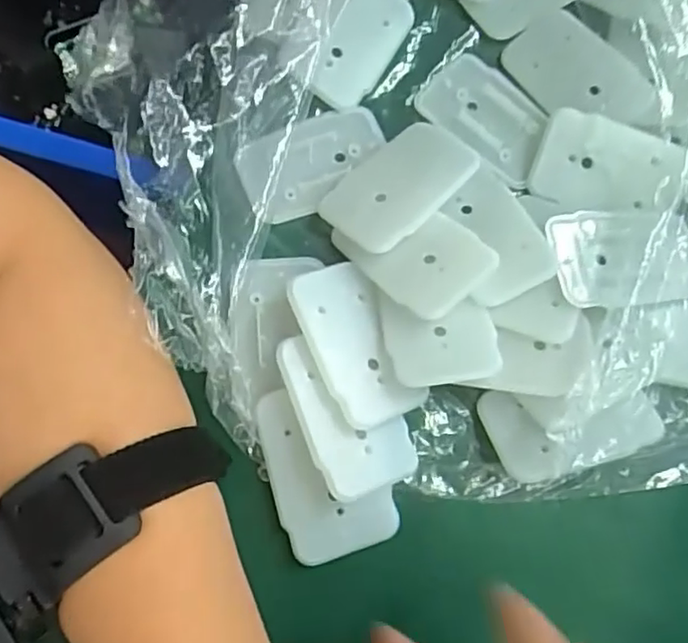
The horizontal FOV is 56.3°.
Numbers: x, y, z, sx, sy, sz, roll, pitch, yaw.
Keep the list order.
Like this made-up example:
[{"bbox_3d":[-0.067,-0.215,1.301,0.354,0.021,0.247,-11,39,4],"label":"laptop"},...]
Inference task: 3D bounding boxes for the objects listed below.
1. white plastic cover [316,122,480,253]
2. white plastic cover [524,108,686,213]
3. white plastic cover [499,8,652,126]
[{"bbox_3d":[0.024,-0.060,0.282,0.066,0.005,0.043,-44,65,-10],"label":"white plastic cover"},{"bbox_3d":[0.118,-0.069,0.287,0.063,0.010,0.040,12,79,2],"label":"white plastic cover"},{"bbox_3d":[0.110,-0.116,0.303,0.041,0.008,0.066,-43,83,-14],"label":"white plastic cover"}]

